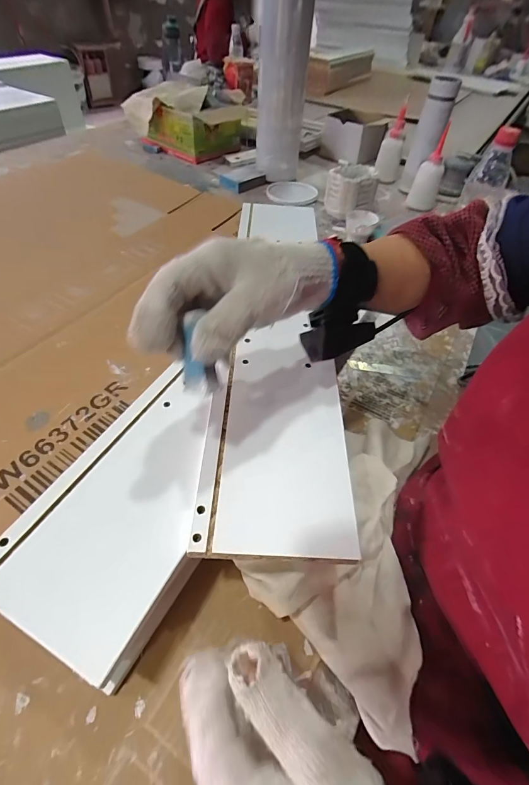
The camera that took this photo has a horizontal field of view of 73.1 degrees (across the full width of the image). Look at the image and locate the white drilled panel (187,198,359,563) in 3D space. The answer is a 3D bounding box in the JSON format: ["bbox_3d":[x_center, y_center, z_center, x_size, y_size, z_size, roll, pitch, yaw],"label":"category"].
[{"bbox_3d":[0.015,-0.095,0.426,0.121,0.021,0.558,4,50,-2],"label":"white drilled panel"}]

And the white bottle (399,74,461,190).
[{"bbox_3d":[0.386,-0.598,0.857,0.062,0.234,0.060,20,51,11],"label":"white bottle"}]

